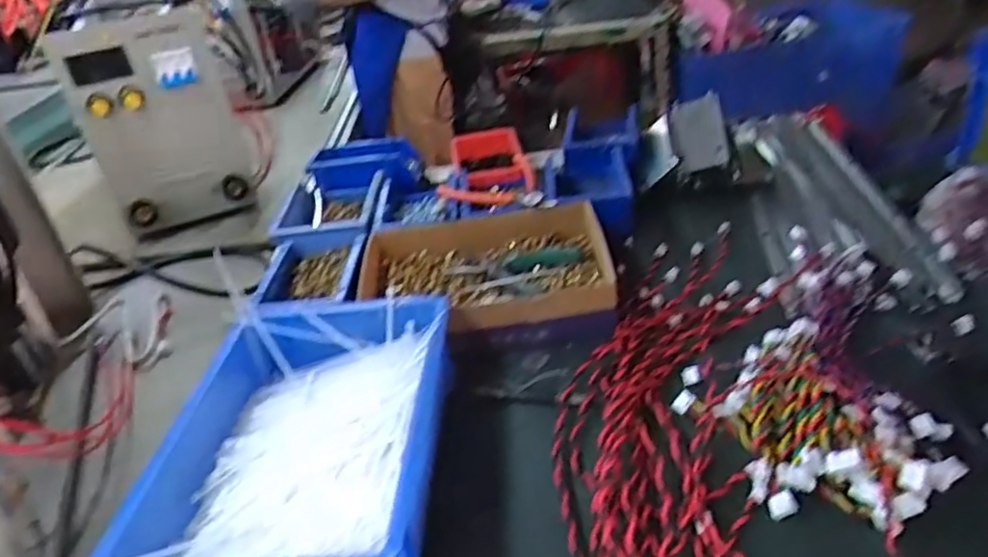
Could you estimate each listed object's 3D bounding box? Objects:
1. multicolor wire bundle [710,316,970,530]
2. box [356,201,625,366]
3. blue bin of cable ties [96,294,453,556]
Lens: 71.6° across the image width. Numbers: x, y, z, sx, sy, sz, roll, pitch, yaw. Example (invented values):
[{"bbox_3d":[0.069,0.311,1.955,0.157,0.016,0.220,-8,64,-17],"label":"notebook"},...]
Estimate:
[{"bbox_3d":[0.249,0.112,0.533,0.149,0.037,0.180,-22,34,-22],"label":"multicolor wire bundle"},{"bbox_3d":[-0.008,0.000,0.739,0.259,0.056,0.190,-9,31,-1],"label":"box"},{"bbox_3d":[-0.149,0.134,0.561,0.207,0.076,0.291,-5,31,5],"label":"blue bin of cable ties"}]

